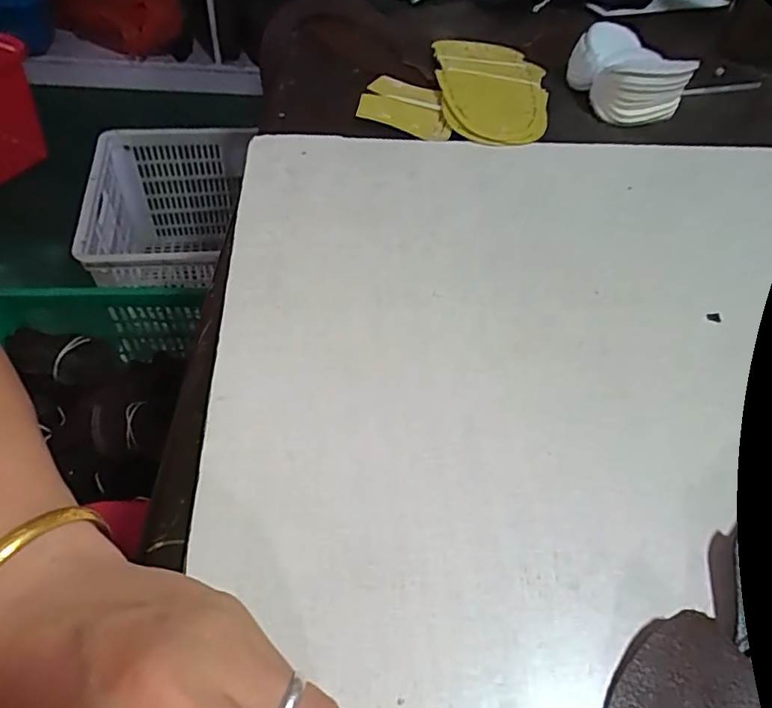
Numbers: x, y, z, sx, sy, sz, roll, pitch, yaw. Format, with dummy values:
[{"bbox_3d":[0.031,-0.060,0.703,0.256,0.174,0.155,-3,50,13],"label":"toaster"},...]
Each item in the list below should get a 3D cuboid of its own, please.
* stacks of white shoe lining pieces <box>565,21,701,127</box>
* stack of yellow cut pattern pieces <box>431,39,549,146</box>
[{"bbox_3d":[0.226,-0.269,0.532,0.084,0.041,0.107,-27,58,-25],"label":"stacks of white shoe lining pieces"},{"bbox_3d":[0.099,-0.243,0.513,0.102,0.014,0.169,5,50,-2],"label":"stack of yellow cut pattern pieces"}]

